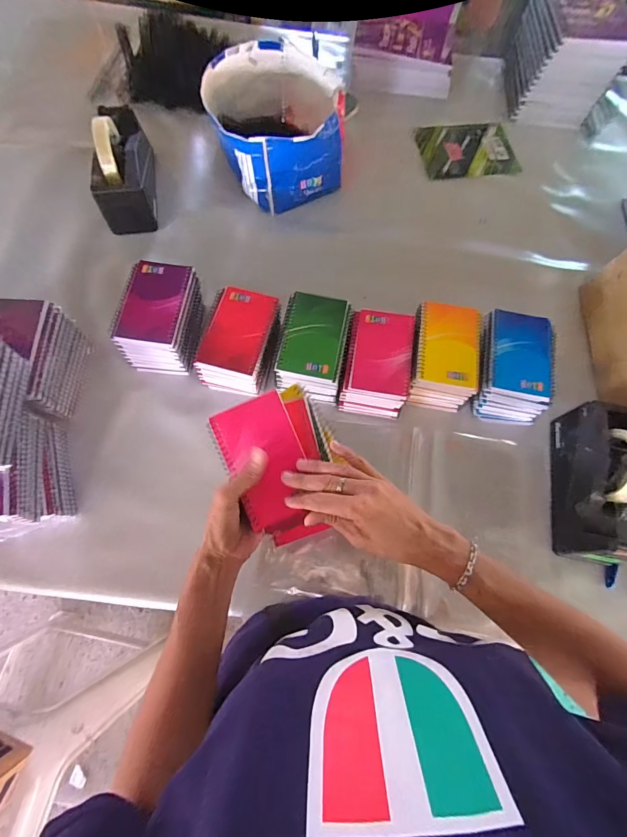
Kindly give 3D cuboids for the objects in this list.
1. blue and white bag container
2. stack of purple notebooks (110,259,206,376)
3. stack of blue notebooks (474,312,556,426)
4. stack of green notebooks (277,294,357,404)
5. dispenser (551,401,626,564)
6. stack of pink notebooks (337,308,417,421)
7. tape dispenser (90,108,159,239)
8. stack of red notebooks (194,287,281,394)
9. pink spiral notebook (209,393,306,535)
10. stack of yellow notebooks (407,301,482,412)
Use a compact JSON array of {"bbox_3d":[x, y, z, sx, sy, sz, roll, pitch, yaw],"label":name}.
[{"bbox_3d":[-0.065,-0.521,0.704,0.227,0.127,0.217,-20,73,-9],"label":"blue and white bag container"},{"bbox_3d":[-0.228,-0.153,0.590,0.102,0.066,0.140,7,71,0],"label":"stack of purple notebooks"},{"bbox_3d":[0.301,-0.078,0.600,0.109,0.085,0.148,5,71,-1],"label":"stack of blue notebooks"},{"bbox_3d":[0.001,-0.104,0.591,0.096,0.072,0.139,10,71,1],"label":"stack of green notebooks"},{"bbox_3d":[0.394,0.083,0.532,0.080,0.119,0.210,10,71,1],"label":"dispenser"},{"bbox_3d":[0.095,-0.082,0.599,0.092,0.079,0.138,9,71,1],"label":"stack of pink notebooks"},{"bbox_3d":[-0.325,-0.435,0.662,0.078,0.121,0.194,-8,71,-5],"label":"tape dispenser"},{"bbox_3d":[-0.107,-0.112,0.595,0.105,0.079,0.138,12,71,2],"label":"stack of red notebooks"},{"bbox_3d":[-0.050,0.049,0.419,0.082,0.011,0.140,-24,86,-1],"label":"pink spiral notebook"},{"bbox_3d":[0.195,-0.093,0.603,0.096,0.080,0.140,6,71,0],"label":"stack of yellow notebooks"}]

